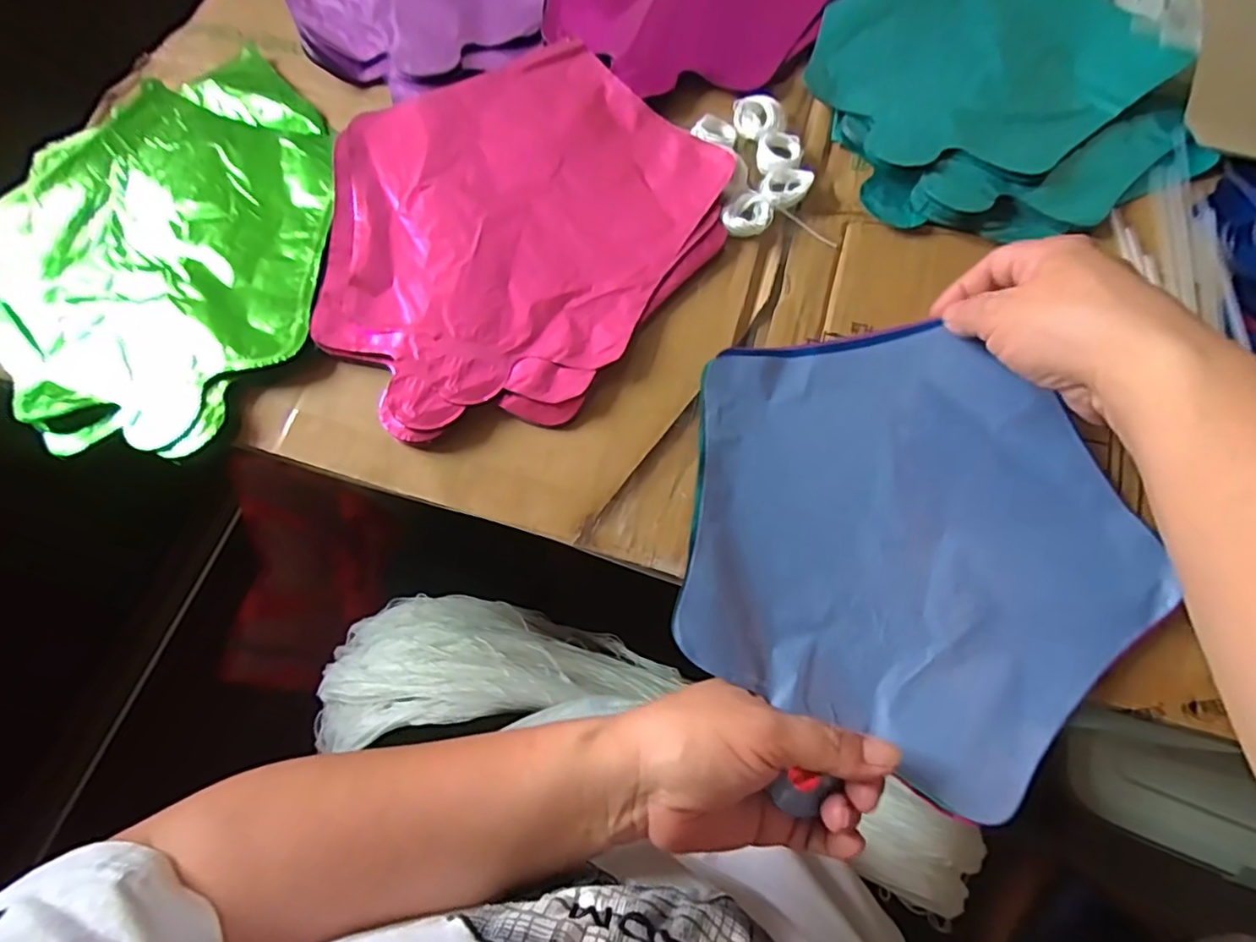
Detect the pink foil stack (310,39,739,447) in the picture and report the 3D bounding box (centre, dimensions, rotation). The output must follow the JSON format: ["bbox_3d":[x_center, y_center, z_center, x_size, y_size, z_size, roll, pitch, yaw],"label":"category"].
[{"bbox_3d":[-0.076,-0.152,0.378,0.248,0.014,0.233,-42,74,-13],"label":"pink foil stack"}]

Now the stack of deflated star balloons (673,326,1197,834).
[{"bbox_3d":[0.140,0.035,0.307,0.212,0.019,0.215,8,70,5],"label":"stack of deflated star balloons"}]

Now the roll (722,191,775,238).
[{"bbox_3d":[0.072,-0.153,0.373,0.025,0.007,0.029,33,74,13],"label":"roll"}]

